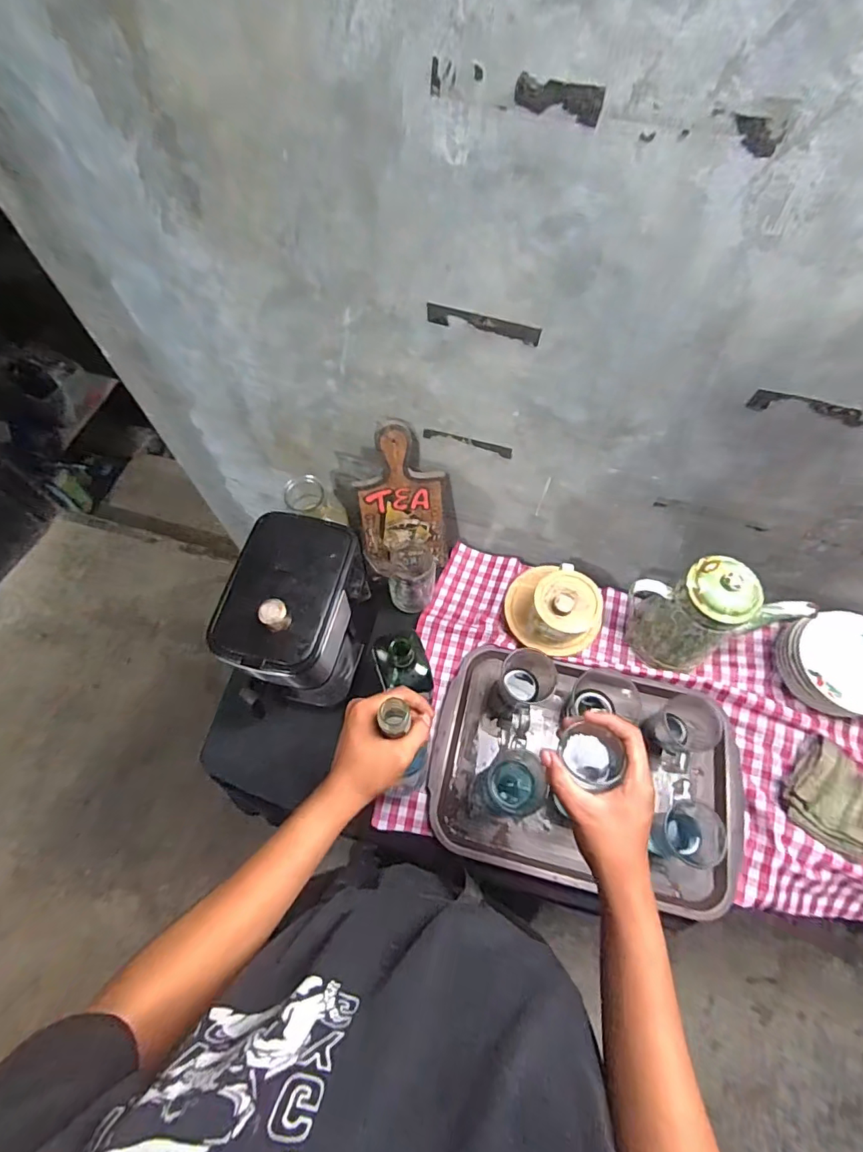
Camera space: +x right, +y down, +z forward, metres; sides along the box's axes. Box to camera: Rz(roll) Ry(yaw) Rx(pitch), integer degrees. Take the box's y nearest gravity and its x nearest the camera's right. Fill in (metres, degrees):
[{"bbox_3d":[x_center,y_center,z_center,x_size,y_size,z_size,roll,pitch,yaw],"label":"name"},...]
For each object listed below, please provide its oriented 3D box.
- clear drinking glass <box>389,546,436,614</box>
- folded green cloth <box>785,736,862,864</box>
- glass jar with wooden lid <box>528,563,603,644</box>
[{"bbox_3d":[-0.031,-0.003,0.820,0.074,0.118,0.089,9,64,4],"label":"clear drinking glass"},{"bbox_3d":[0.552,0.303,0.676,0.117,0.031,0.126,37,69,16],"label":"folded green cloth"},{"bbox_3d":[0.202,0.052,0.774,0.097,0.089,0.099,0,64,0],"label":"glass jar with wooden lid"}]

